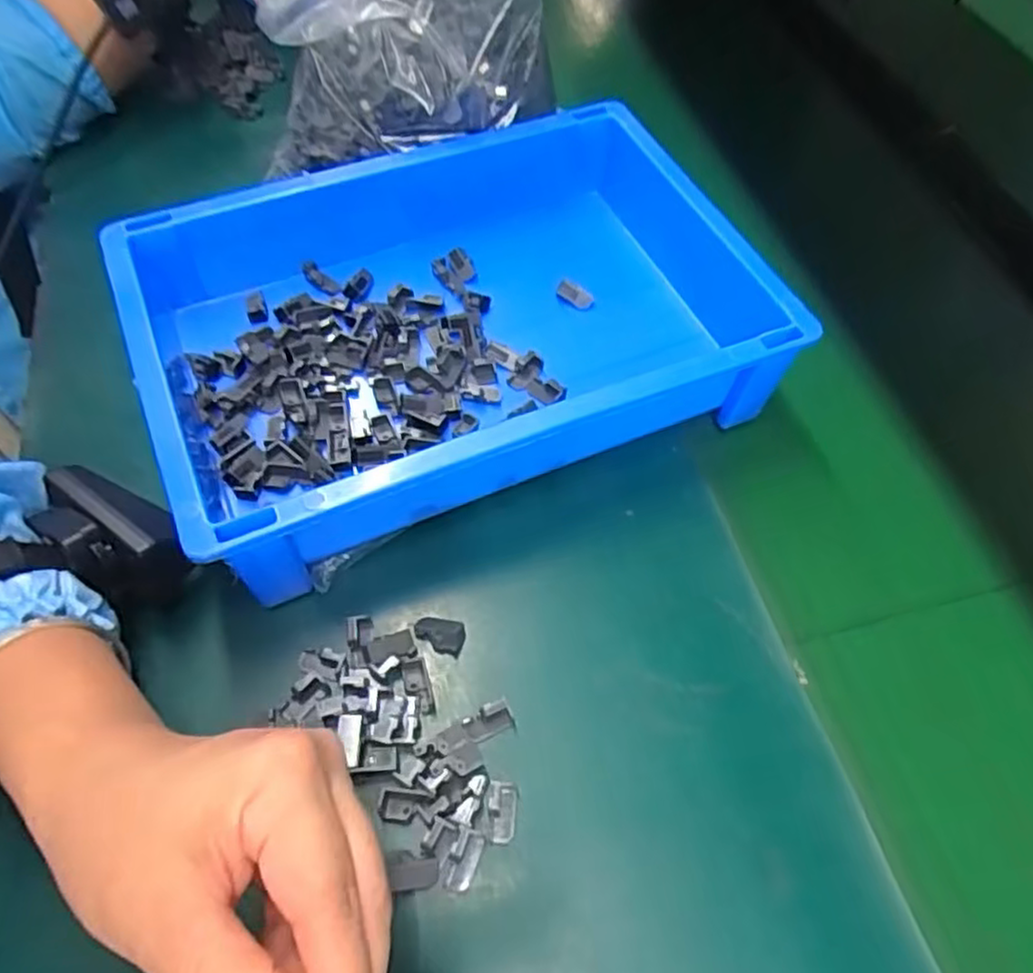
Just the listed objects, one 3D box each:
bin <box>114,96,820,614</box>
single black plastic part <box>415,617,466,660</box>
[{"bbox_3d":[-0.009,-0.094,0.390,0.357,0.070,0.207,-20,61,-16],"label":"bin"},{"bbox_3d":[-0.035,0.067,0.324,0.023,0.008,0.014,15,58,5],"label":"single black plastic part"}]

